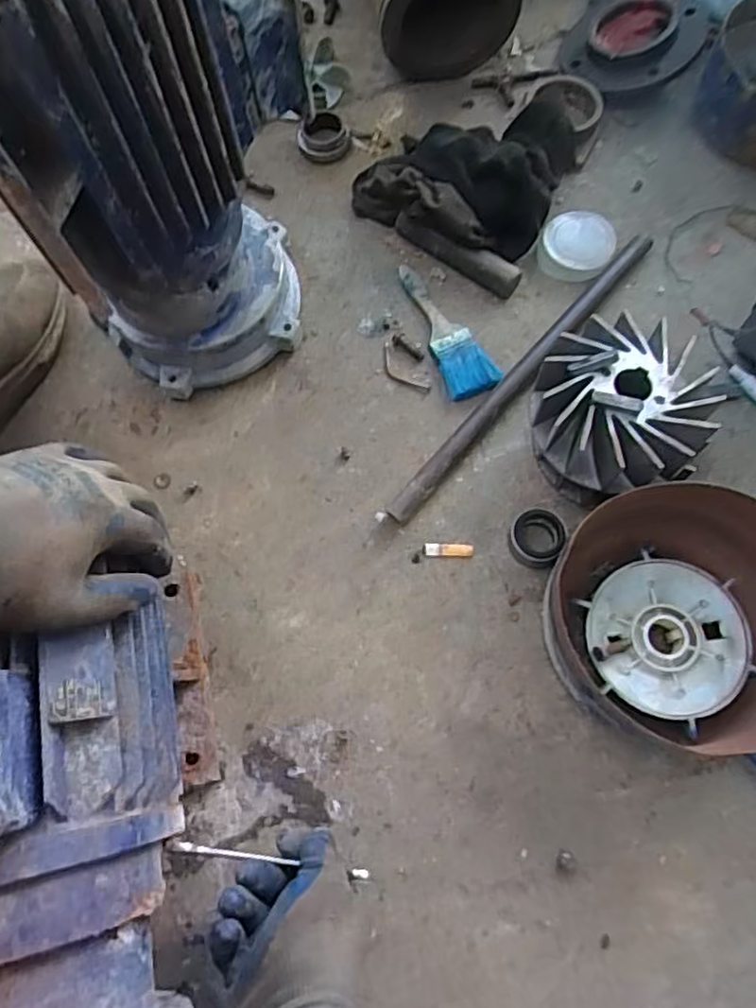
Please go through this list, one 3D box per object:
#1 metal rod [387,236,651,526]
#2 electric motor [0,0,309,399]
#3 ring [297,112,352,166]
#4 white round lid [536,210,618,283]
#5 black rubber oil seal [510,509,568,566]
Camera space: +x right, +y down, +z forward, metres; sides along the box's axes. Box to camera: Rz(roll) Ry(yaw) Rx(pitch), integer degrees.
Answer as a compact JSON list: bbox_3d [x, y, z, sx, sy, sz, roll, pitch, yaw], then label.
[{"bbox_3d":[0.138,-0.123,0.616,0.020,0.019,0.375,39,77,14],"label":"metal rod"},{"bbox_3d":[-0.172,-0.263,0.485,0.225,0.406,0.189,-41,74,-11],"label":"electric motor"},{"bbox_3d":[-0.059,-0.396,0.712,0.052,0.022,0.056,-1,71,2],"label":"ring"},{"bbox_3d":[0.201,-0.260,0.661,0.068,0.025,0.078,27,74,11],"label":"white round lid"},{"bbox_3d":[0.136,0.026,0.556,0.046,0.026,0.046,-1,71,2],"label":"black rubber oil seal"}]

